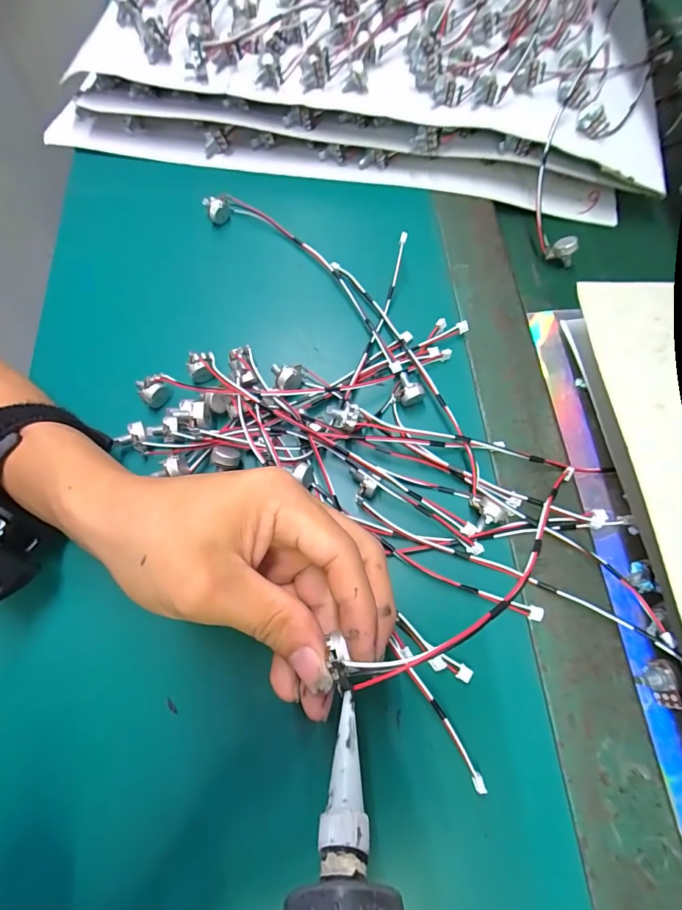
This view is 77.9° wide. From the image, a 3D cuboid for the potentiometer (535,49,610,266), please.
[{"bbox_3d":[0.173,-0.229,0.324,0.043,0.025,0.154,7,95,2],"label":"potentiometer"}]

